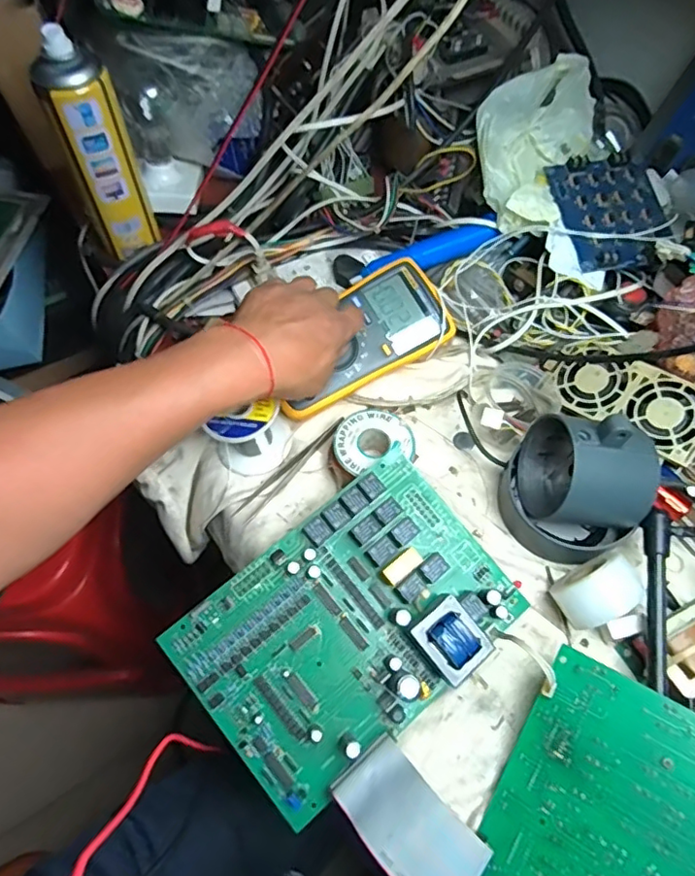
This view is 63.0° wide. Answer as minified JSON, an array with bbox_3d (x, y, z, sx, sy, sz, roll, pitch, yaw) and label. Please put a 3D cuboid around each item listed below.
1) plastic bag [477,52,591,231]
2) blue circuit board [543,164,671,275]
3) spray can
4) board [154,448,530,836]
[{"bbox_3d":[0.190,-0.303,0.596,0.116,0.089,0.180,16,62,8],"label":"plastic bag"},{"bbox_3d":[0.261,-0.223,0.561,0.104,0.011,0.122,-8,72,-6],"label":"blue circuit board"},{"bbox_3d":[-0.245,-0.277,0.563,0.067,0.199,0.053,-17,63,-10],"label":"spray can"},{"bbox_3d":[0.003,0.135,0.417,0.232,0.051,0.157,-36,67,-18],"label":"board"}]

